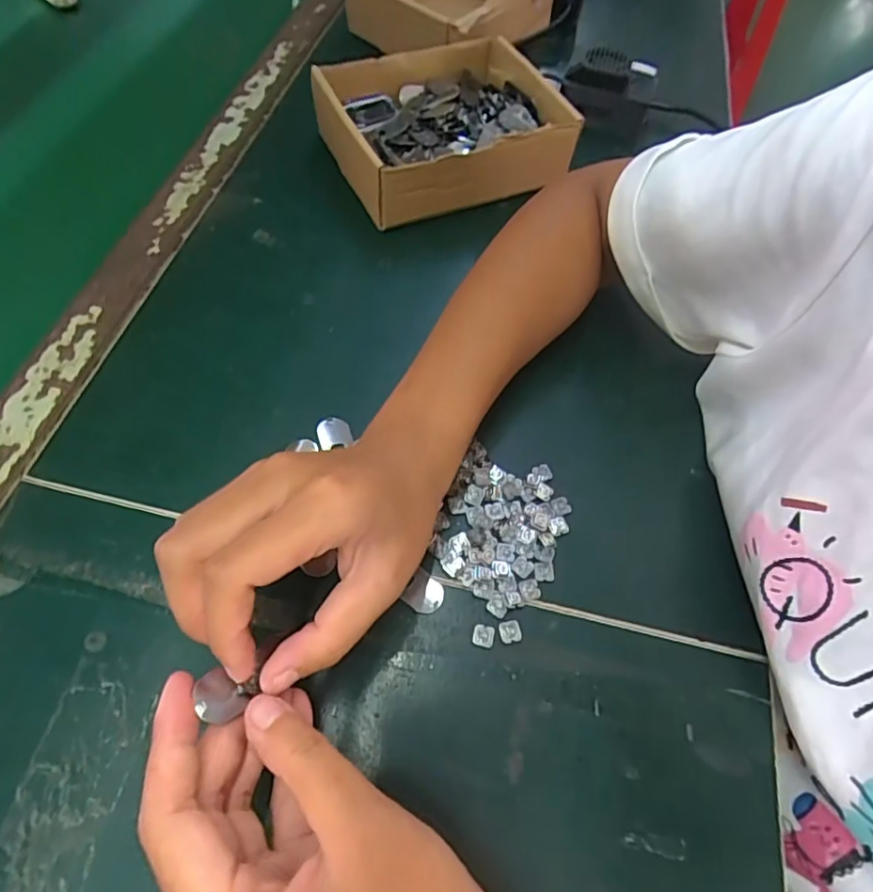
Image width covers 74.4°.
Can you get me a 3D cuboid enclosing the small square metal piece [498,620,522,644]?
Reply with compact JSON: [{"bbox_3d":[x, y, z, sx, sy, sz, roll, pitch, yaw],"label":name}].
[{"bbox_3d":[0.037,0.092,0.284,0.011,0.004,0.011,-9,61,-9],"label":"small square metal piece"}]

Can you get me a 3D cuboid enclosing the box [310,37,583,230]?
[{"bbox_3d":[0.004,-0.251,0.451,0.171,0.050,0.150,-25,65,-17],"label":"box"}]

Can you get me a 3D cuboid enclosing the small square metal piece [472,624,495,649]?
[{"bbox_3d":[0.023,0.093,0.282,0.010,0.004,0.010,14,60,4],"label":"small square metal piece"}]

